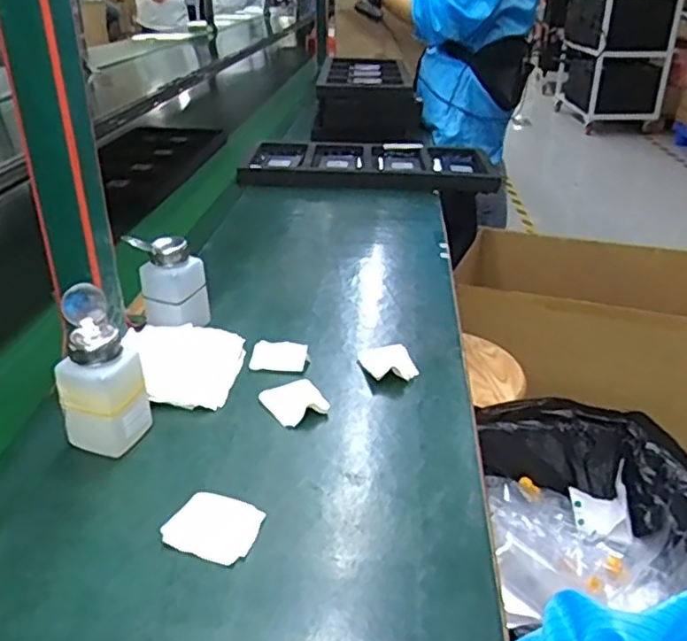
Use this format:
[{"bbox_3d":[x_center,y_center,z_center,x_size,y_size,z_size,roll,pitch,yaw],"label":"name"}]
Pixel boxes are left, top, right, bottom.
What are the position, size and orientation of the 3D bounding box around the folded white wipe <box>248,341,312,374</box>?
[{"bbox_3d":[-0.065,0.036,0.669,0.058,0.006,0.050,3,29,5],"label":"folded white wipe"}]

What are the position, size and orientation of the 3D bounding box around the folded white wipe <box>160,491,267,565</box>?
[{"bbox_3d":[-0.092,0.146,0.467,0.060,0.009,0.050,10,30,17],"label":"folded white wipe"}]

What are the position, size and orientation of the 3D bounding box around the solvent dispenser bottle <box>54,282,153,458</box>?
[{"bbox_3d":[-0.195,0.044,0.523,0.057,0.132,0.050,8,29,13],"label":"solvent dispenser bottle"}]

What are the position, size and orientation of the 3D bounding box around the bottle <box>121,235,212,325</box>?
[{"bbox_3d":[-0.180,-0.034,0.690,0.065,0.108,0.050,4,29,7],"label":"bottle"}]

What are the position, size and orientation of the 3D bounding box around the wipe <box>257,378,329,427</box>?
[{"bbox_3d":[-0.044,0.074,0.600,0.052,0.011,0.055,-16,32,-27],"label":"wipe"}]

